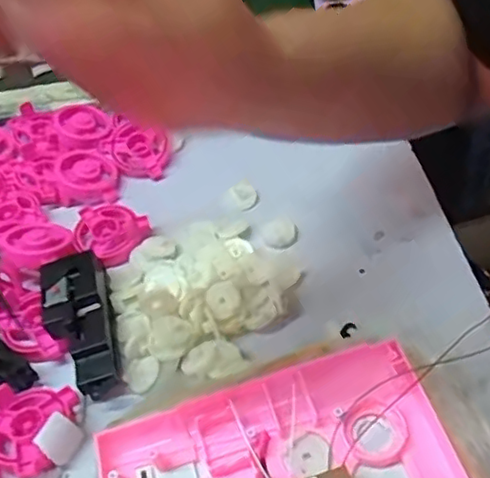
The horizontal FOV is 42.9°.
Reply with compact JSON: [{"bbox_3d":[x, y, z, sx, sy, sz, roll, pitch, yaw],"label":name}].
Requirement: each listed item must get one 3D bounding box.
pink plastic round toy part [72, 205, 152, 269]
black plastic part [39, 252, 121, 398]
[{"bbox_3d":[-0.100,-0.006,0.451,0.051,0.011,0.046,18,54,23],"label":"pink plastic round toy part"},{"bbox_3d":[-0.104,0.049,0.391,0.038,0.026,0.102,-16,48,-6],"label":"black plastic part"}]

